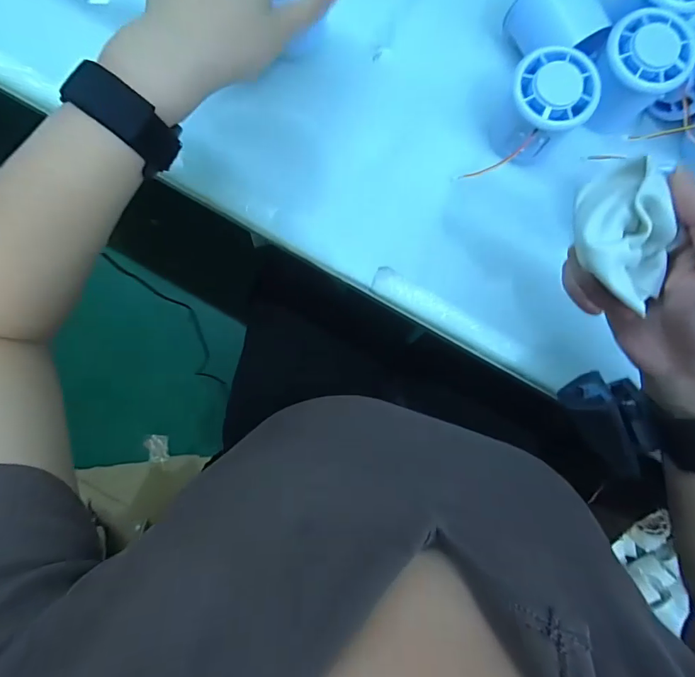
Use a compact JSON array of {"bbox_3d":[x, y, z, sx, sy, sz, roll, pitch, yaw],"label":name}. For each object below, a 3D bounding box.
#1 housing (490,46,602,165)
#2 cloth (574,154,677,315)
[{"bbox_3d":[0.133,-0.158,0.289,0.058,0.046,0.052,-45,87,-3],"label":"housing"},{"bbox_3d":[0.125,-0.045,0.188,0.039,0.028,0.060,-29,86,-2],"label":"cloth"}]

